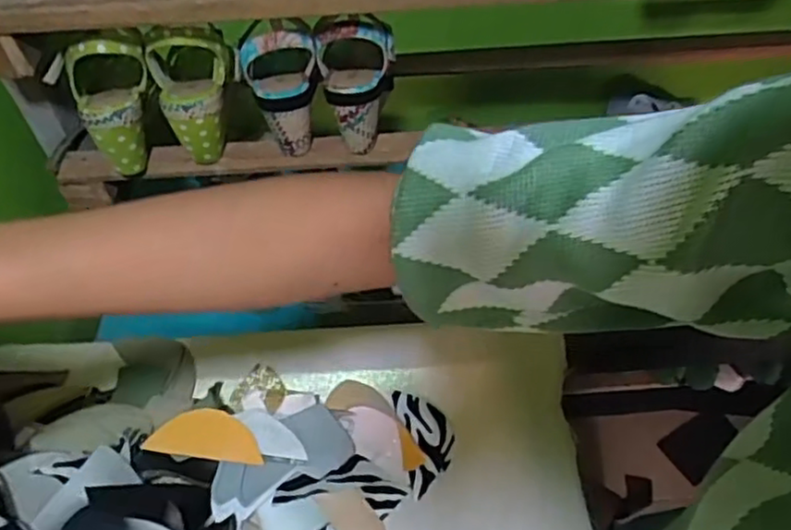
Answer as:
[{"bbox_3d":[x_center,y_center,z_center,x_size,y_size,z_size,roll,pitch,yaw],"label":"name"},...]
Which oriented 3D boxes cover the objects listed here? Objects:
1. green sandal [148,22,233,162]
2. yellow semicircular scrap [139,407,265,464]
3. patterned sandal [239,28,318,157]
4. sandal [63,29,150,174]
[{"bbox_3d":[-0.205,-0.181,0.701,0.082,0.145,0.078,-17,53,-12],"label":"green sandal"},{"bbox_3d":[-0.171,0.154,0.609,0.100,0.005,0.043,12,69,-12],"label":"yellow semicircular scrap"},{"bbox_3d":[-0.119,-0.180,0.702,0.080,0.133,0.059,-9,52,-6],"label":"patterned sandal"},{"bbox_3d":[-0.297,-0.161,0.684,0.077,0.149,0.055,5,24,6],"label":"sandal"}]

